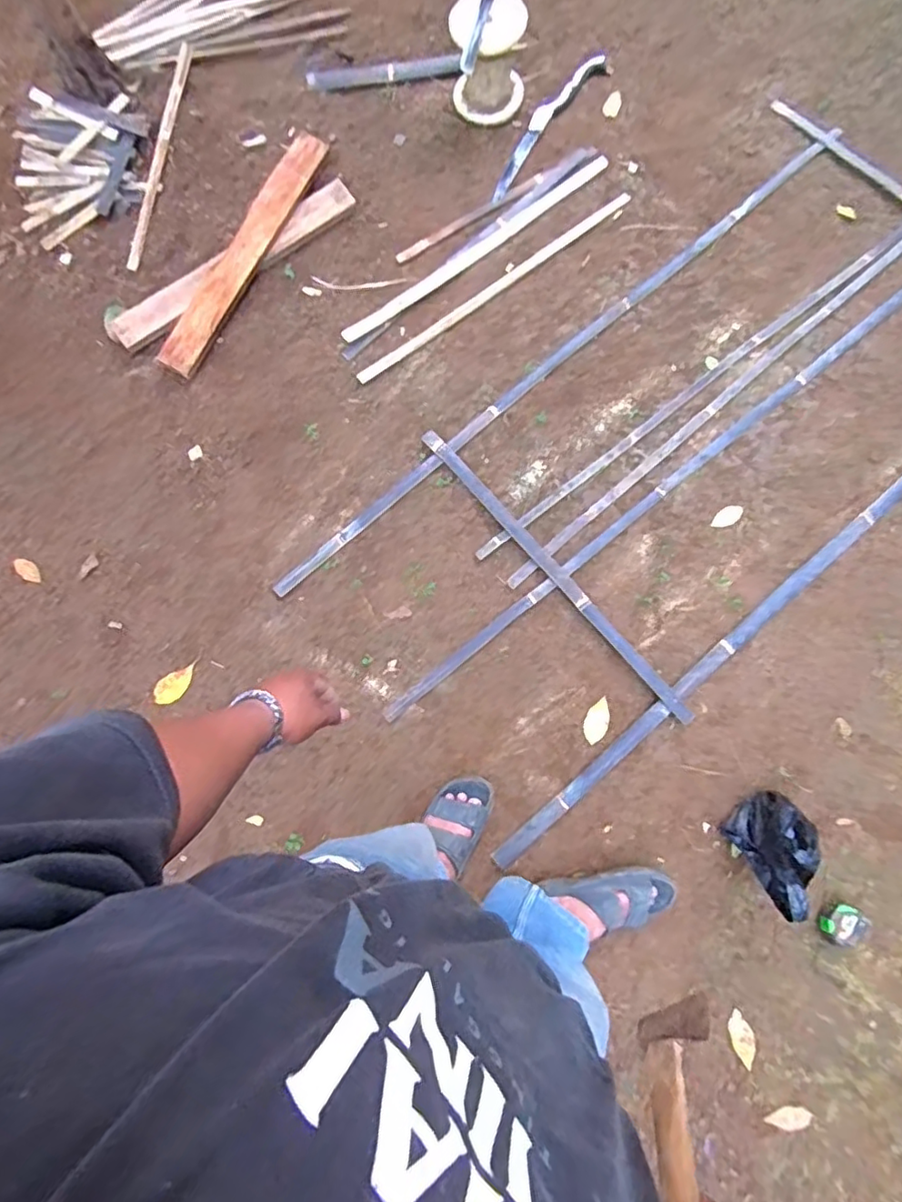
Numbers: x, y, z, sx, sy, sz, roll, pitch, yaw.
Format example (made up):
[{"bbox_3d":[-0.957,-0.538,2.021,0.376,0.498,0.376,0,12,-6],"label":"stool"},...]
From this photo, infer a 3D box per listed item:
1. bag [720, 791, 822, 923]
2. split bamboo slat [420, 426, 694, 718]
[{"bbox_3d":[0.602,0.468,1.123,0.083,0.221,0.207,19,77,6],"label":"bag"},{"bbox_3d":[0.232,-0.077,1.367,0.040,0.025,0.887,-39,78,-8],"label":"split bamboo slat"}]

